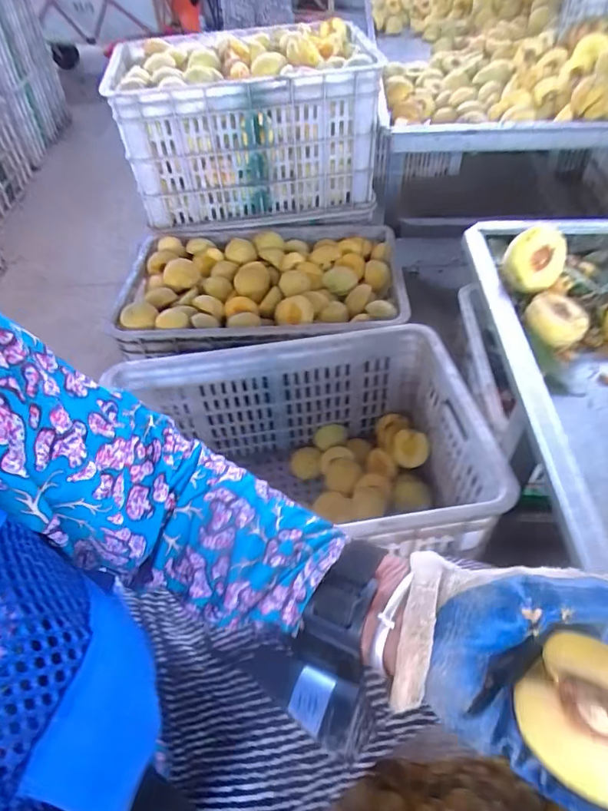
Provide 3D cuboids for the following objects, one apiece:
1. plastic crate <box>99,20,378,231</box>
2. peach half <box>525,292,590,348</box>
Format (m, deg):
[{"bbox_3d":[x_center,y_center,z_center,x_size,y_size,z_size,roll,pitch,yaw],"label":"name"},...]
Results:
[{"bbox_3d":[-0.117,-0.611,1.074,0.503,0.294,0.326,-6,47,-1],"label":"plastic crate"},{"bbox_3d":[0.282,-0.093,0.541,0.063,0.048,0.044,28,55,27],"label":"peach half"}]

